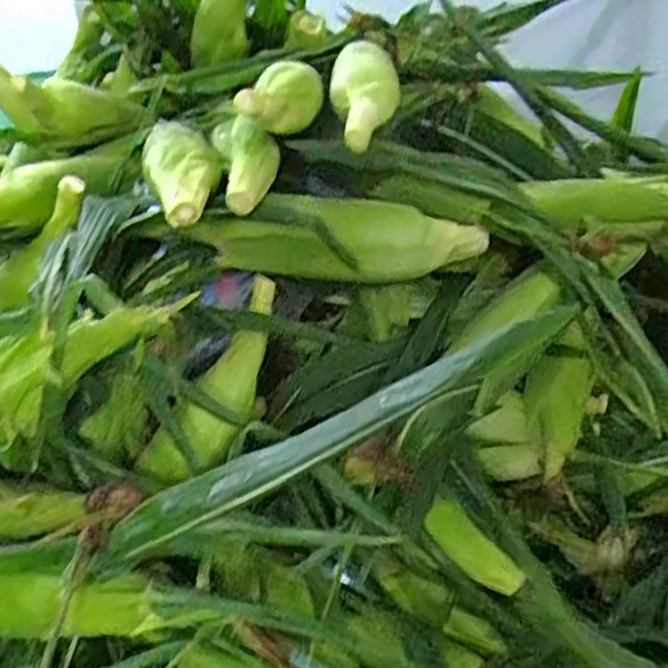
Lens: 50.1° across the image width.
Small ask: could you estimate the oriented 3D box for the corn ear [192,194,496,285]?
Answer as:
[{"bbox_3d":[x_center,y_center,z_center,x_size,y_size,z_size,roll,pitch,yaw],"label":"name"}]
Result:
[{"bbox_3d":[0.013,-0.076,0.572,0.230,0.059,0.046,-1,30,-17],"label":"corn ear"}]

